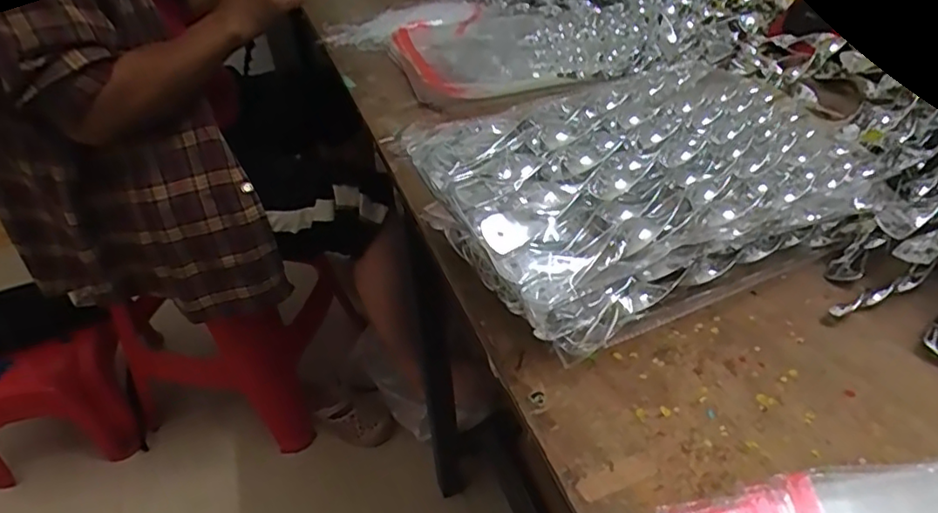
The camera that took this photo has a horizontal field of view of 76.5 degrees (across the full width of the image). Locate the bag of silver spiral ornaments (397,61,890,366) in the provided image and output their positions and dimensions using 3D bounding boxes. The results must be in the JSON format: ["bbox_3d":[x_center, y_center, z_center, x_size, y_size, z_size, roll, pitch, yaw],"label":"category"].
[{"bbox_3d":[0.128,-0.048,0.449,0.295,0.111,0.173,-21,43,-18],"label":"bag of silver spiral ornaments"}]

